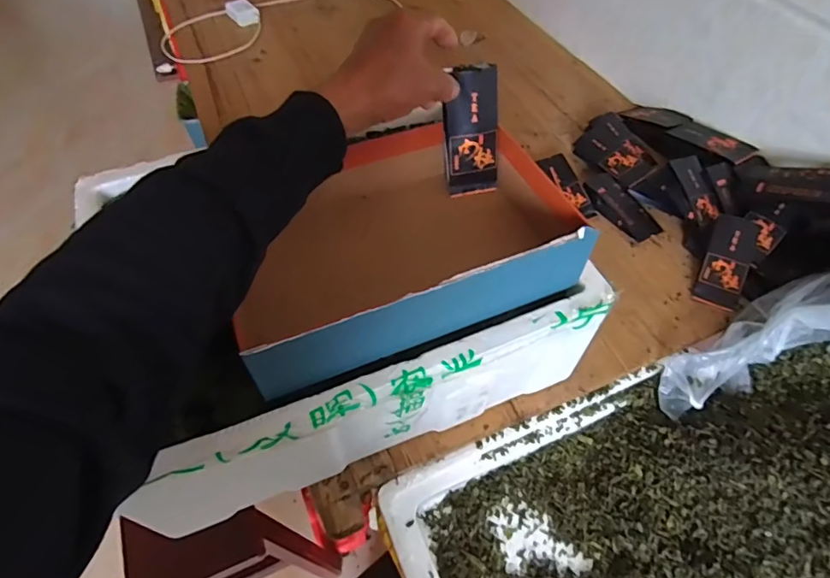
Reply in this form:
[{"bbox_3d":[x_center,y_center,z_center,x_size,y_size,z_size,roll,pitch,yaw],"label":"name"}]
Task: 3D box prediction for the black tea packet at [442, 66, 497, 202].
[{"bbox_3d":[0.059,-0.161,0.511,0.056,0.130,0.024,-5,37,-3],"label":"black tea packet"}]

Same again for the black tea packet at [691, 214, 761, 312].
[{"bbox_3d":[0.421,-0.039,0.661,0.057,0.023,0.141,23,79,15],"label":"black tea packet"}]

